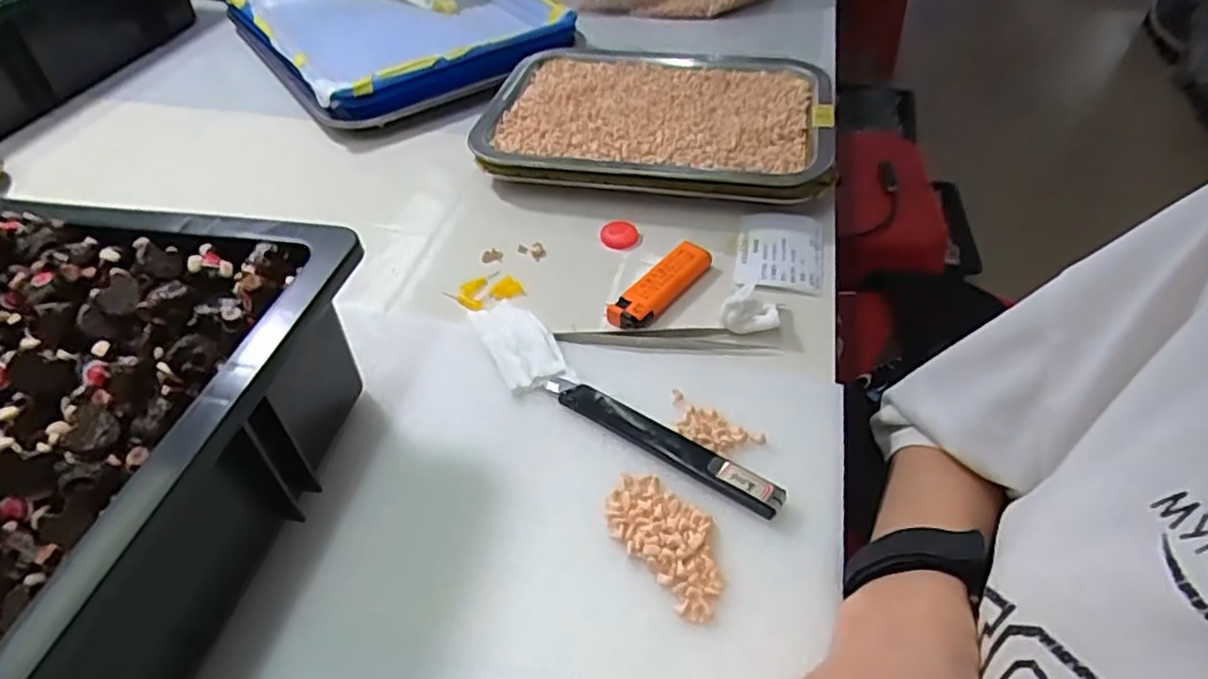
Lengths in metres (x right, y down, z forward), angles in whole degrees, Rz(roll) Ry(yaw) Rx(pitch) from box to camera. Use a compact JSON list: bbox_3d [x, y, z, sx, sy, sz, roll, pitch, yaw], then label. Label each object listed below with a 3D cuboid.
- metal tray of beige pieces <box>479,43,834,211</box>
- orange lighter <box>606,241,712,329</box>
[{"bbox_3d":[0.040,-0.175,0.540,0.272,0.039,0.197,7,46,9],"label":"metal tray of beige pieces"},{"bbox_3d":[0.036,-0.034,0.416,0.024,0.014,0.084,29,54,27],"label":"orange lighter"}]

